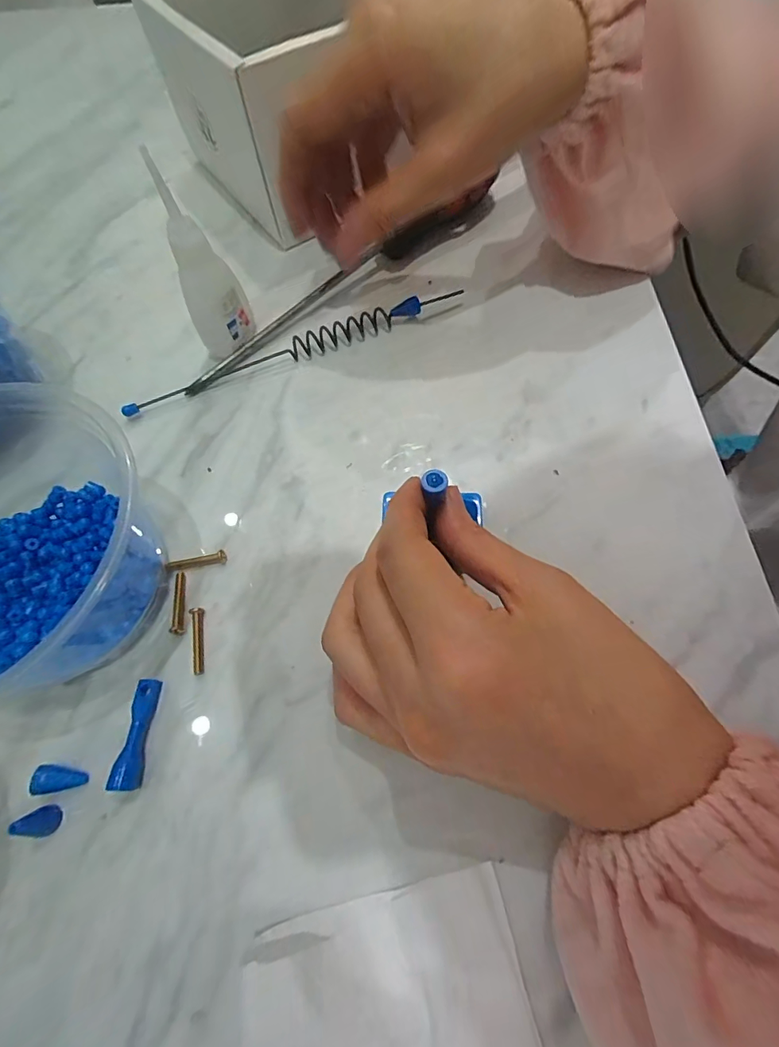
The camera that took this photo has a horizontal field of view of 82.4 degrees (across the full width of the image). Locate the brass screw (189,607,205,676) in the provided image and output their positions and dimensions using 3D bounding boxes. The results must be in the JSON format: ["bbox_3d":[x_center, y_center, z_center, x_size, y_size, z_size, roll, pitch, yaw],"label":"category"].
[{"bbox_3d":[-0.079,0.048,0.182,0.005,0.004,0.027,-9,66,-3],"label":"brass screw"}]

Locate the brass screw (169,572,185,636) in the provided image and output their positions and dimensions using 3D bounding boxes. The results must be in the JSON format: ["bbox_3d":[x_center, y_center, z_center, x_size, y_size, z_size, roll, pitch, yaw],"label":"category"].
[{"bbox_3d":[-0.090,0.033,0.189,0.004,0.004,0.027,-8,66,-2],"label":"brass screw"}]

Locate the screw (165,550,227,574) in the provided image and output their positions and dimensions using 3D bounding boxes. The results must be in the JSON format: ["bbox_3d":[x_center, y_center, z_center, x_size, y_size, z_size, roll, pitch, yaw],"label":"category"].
[{"bbox_3d":[-0.086,0.017,0.197,0.026,0.004,0.005,-13,66,-5],"label":"screw"}]

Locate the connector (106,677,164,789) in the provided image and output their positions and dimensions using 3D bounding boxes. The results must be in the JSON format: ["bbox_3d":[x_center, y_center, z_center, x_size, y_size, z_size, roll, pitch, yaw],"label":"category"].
[{"bbox_3d":[-0.094,0.078,0.167,0.010,0.009,0.037,-3,66,0],"label":"connector"}]

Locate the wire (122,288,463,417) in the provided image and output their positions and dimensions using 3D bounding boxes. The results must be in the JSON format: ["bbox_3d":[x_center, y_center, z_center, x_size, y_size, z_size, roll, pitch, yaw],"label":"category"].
[{"bbox_3d":[-0.049,-0.096,0.243,0.190,0.011,0.012,-24,67,-9],"label":"wire"}]

